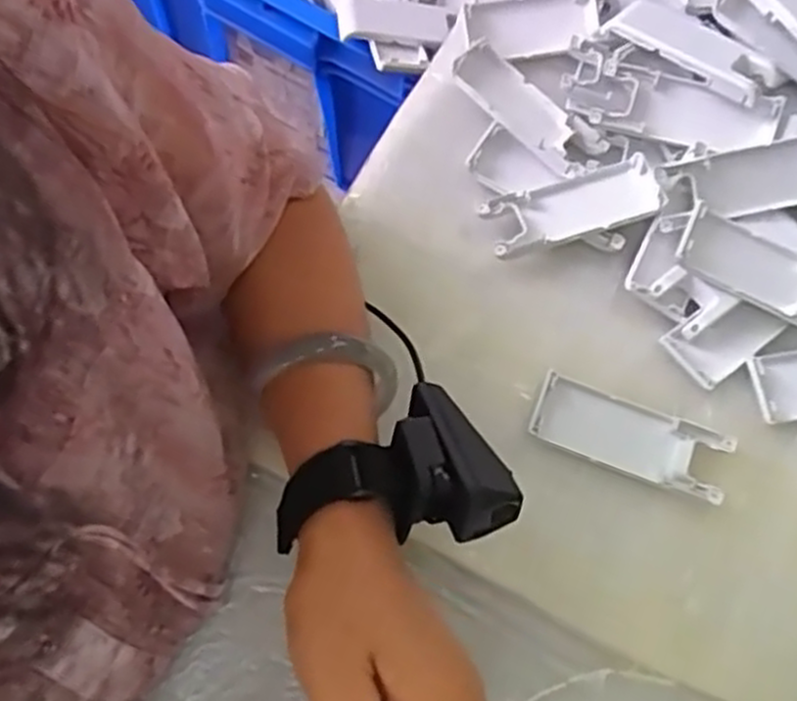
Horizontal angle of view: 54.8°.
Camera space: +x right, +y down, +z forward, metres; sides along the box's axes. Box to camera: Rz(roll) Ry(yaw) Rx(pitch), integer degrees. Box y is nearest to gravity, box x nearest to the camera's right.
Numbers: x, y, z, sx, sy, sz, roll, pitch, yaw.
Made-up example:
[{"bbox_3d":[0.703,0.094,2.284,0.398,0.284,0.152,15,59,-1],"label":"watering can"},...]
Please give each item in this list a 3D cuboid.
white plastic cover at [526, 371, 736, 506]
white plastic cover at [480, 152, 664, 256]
[{"bbox_3d":[0.124,0.046,0.412,0.102,0.010,0.038,21,73,5],"label":"white plastic cover"},{"bbox_3d":[0.100,-0.083,0.452,0.100,0.022,0.039,-16,73,-7],"label":"white plastic cover"}]

